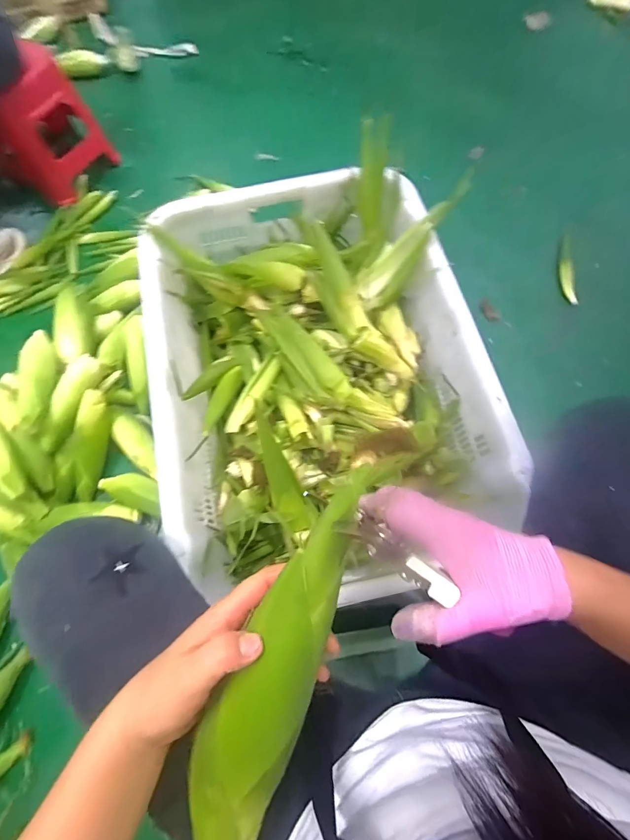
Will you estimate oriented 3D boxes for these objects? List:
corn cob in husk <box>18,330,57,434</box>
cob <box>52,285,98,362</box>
[{"bbox_3d":[-0.610,-0.093,0.796,0.056,0.050,0.250,-11,72,-3],"label":"corn cob in husk"},{"bbox_3d":[-0.582,-0.224,0.878,0.078,0.063,0.191,-15,72,-4],"label":"cob"}]

